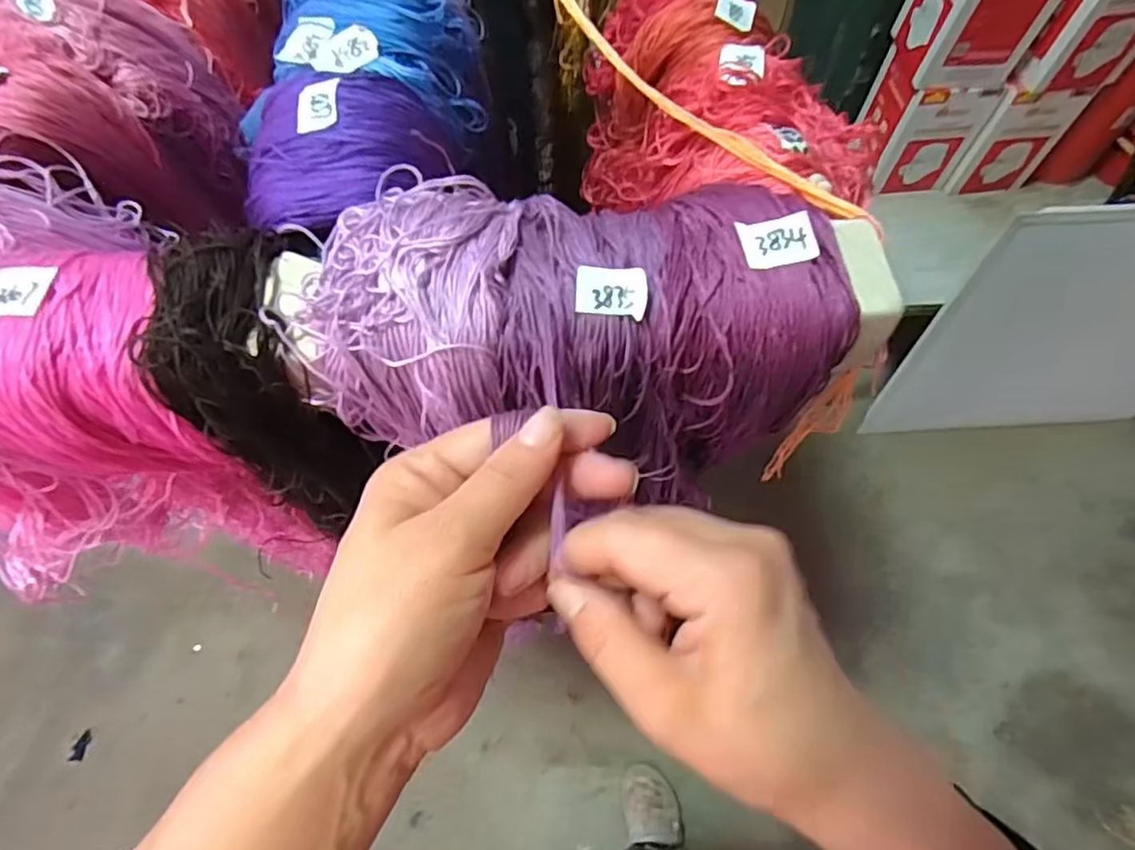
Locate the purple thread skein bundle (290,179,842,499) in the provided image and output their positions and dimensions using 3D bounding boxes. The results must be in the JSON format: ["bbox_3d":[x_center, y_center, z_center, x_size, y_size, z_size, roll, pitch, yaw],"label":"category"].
[{"bbox_3d":[0.008,-0.034,0.280,0.202,0.101,0.091,3,64,2],"label":"purple thread skein bundle"}]

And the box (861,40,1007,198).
[{"bbox_3d":[0.570,-0.495,1.035,0.138,0.177,0.122,-3,64,-1],"label":"box"}]

